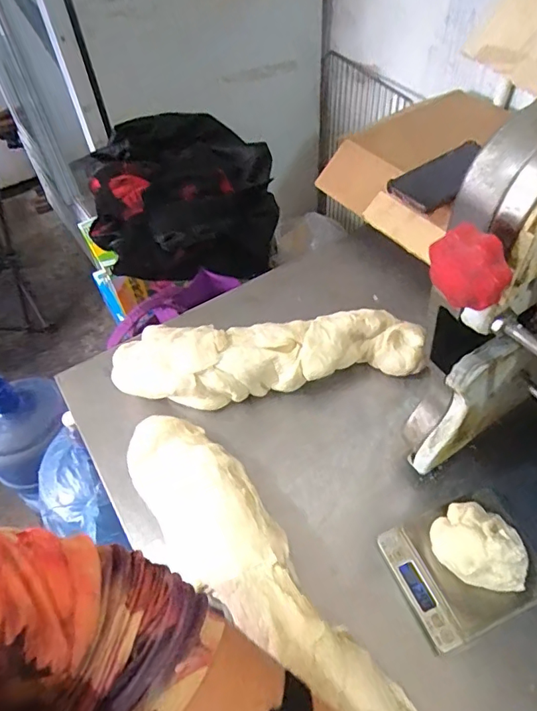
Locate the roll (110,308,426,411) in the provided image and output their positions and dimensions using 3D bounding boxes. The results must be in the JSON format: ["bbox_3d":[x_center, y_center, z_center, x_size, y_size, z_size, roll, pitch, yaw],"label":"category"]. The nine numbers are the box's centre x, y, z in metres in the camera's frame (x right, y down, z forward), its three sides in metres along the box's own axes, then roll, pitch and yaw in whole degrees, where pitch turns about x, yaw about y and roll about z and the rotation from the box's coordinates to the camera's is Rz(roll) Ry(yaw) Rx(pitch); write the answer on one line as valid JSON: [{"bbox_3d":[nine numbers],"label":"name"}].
[{"bbox_3d":[-0.001,-0.001,0.582,0.354,0.074,0.088,-9,52,-3],"label":"roll"}]

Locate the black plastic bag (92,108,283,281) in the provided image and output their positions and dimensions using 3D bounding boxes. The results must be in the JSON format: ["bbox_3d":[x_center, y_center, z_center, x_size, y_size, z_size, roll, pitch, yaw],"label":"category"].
[{"bbox_3d":[-0.162,-0.307,0.993,0.344,0.208,0.294,-8,52,-2],"label":"black plastic bag"}]

